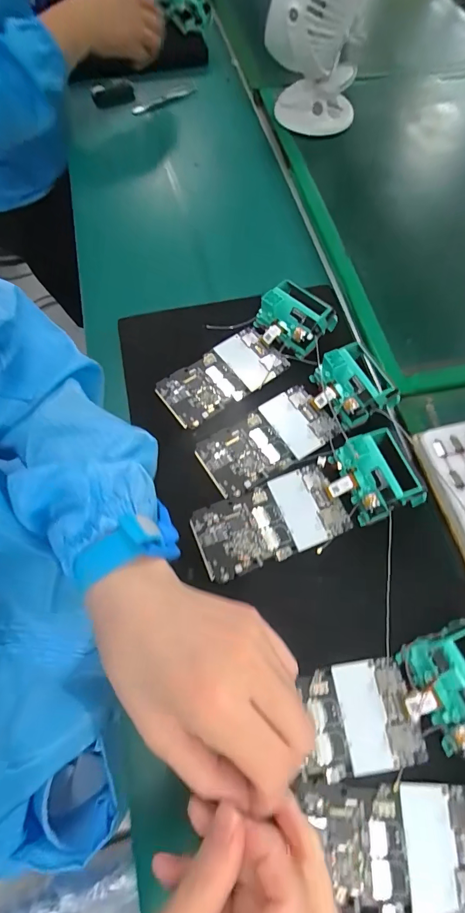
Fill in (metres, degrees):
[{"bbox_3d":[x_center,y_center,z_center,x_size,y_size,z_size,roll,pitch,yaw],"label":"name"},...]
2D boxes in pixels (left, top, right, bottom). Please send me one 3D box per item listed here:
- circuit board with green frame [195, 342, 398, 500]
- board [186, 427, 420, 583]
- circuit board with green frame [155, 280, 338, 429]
[{"bbox_3d":[0.060,-0.034,0.391,0.189,0.029,0.067,-32,70,-3],"label":"circuit board with green frame"},{"bbox_3d":[0.062,0.043,0.356,0.191,0.028,0.069,-23,67,0],"label":"board"},{"bbox_3d":[0.013,-0.107,0.426,0.194,0.034,0.068,-36,71,-3],"label":"circuit board with green frame"}]

